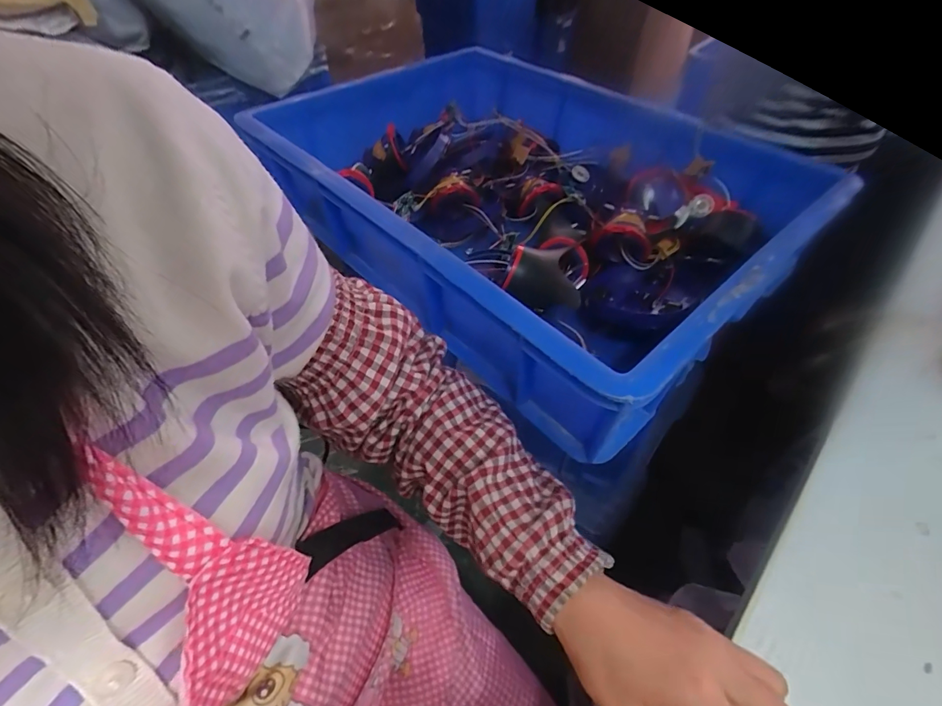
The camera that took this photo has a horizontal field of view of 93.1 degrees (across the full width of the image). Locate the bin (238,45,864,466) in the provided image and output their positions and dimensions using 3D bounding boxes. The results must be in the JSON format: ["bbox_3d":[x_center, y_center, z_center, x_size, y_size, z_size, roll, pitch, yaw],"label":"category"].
[{"bbox_3d":[0.055,-0.205,0.558,0.426,0.133,0.609,-34,57,-26],"label":"bin"}]

